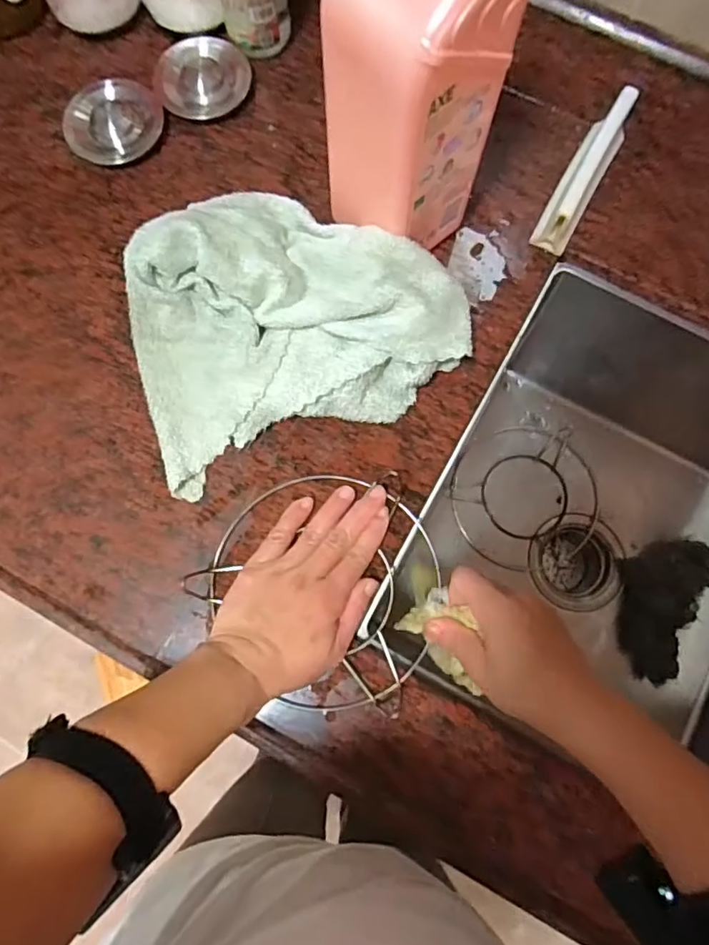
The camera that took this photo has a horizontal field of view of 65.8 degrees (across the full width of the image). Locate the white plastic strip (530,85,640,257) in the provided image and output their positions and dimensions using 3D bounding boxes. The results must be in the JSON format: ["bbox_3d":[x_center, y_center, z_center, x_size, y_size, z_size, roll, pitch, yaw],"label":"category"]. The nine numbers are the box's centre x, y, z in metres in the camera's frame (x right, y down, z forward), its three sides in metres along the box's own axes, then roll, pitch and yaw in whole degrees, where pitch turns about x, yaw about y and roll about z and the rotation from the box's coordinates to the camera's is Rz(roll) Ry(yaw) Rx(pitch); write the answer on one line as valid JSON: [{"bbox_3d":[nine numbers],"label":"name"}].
[{"bbox_3d":[0.191,-0.249,0.451,0.031,0.048,0.131,29,80,6],"label":"white plastic strip"}]

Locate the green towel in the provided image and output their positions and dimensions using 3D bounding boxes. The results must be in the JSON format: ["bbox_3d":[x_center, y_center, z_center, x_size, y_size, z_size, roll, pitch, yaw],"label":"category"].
[{"bbox_3d":[-0.061,-0.120,0.419,0.242,0.059,0.202,-28,79,-6],"label":"green towel"}]

